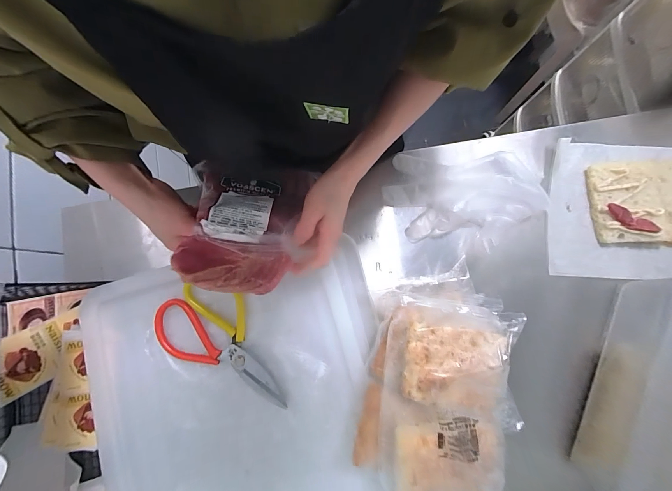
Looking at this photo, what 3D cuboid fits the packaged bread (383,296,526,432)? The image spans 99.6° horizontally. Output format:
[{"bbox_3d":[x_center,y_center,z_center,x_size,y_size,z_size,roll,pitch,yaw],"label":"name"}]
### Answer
[{"bbox_3d":[0.129,0.121,0.315,0.138,0.033,0.112,11,82,1],"label":"packaged bread"}]

